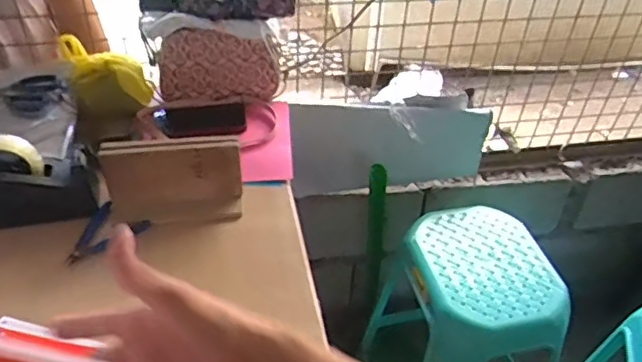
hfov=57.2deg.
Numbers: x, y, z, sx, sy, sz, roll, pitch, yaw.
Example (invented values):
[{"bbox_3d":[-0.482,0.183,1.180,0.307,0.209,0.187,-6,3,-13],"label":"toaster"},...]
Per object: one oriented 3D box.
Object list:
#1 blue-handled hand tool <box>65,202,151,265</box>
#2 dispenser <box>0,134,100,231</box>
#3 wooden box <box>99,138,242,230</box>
[{"bbox_3d":[-0.320,0.081,0.853,0.082,0.023,0.120,19,44,18],"label":"blue-handled hand tool"},{"bbox_3d":[-0.439,0.000,0.852,0.209,0.108,0.079,-7,43,-11],"label":"dispenser"},{"bbox_3d":[-0.215,0.004,0.873,0.192,0.135,0.025,-6,31,-10],"label":"wooden box"}]

